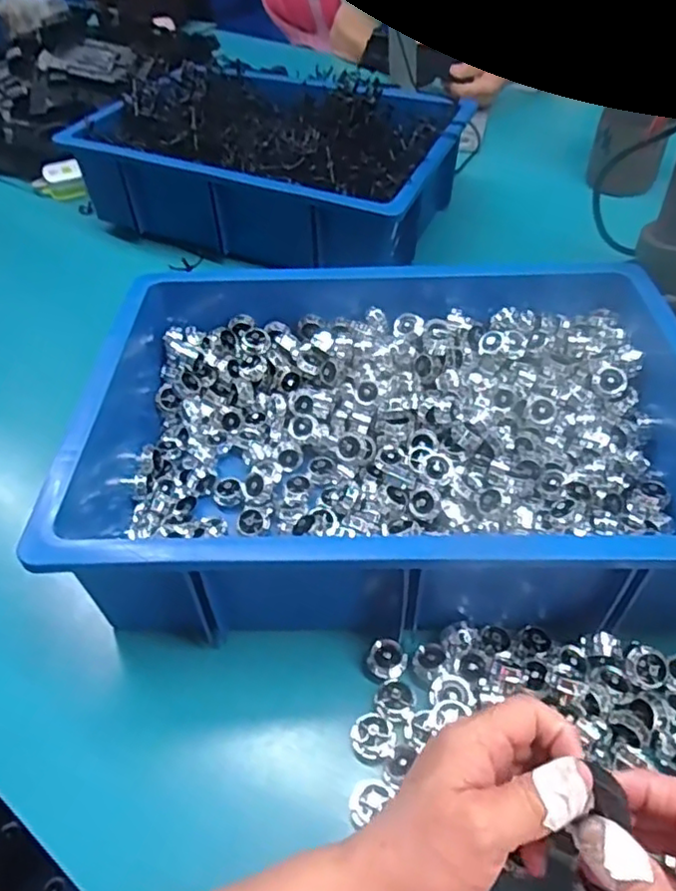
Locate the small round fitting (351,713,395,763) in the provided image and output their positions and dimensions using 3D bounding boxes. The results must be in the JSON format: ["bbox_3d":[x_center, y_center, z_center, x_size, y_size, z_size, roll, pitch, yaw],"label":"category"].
[{"bbox_3d":[0.020,0.170,0.372,0.024,0.007,0.025,-2,47,2],"label":"small round fitting"}]

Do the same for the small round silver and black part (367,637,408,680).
[{"bbox_3d":[0.031,0.134,0.403,0.023,0.009,0.022,-2,47,2],"label":"small round silver and black part"}]

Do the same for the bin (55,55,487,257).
[{"bbox_3d":[-0.078,-0.373,0.813,0.431,0.124,0.299,16,50,18],"label":"bin"}]

